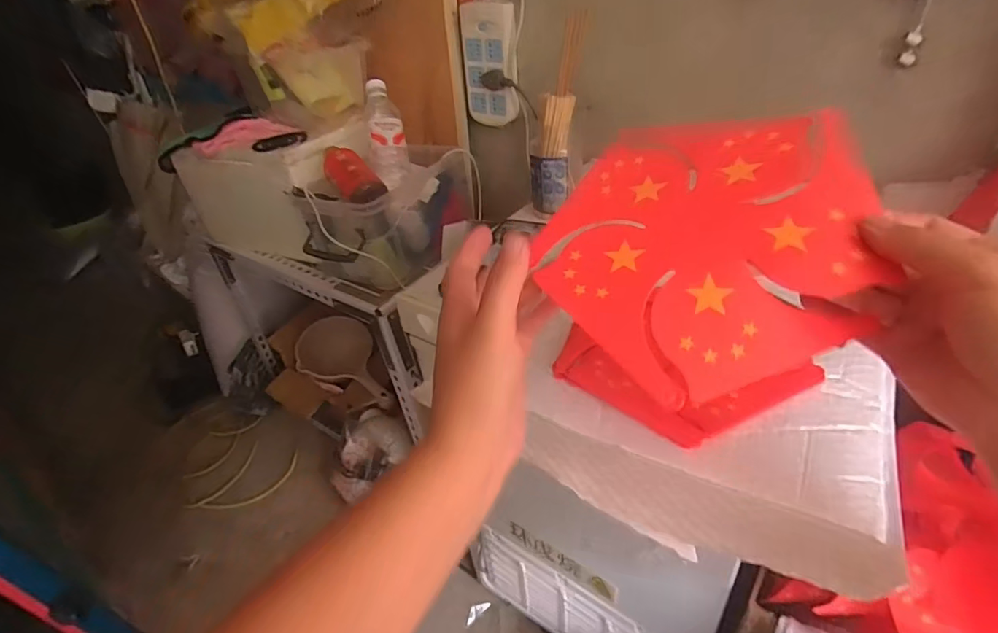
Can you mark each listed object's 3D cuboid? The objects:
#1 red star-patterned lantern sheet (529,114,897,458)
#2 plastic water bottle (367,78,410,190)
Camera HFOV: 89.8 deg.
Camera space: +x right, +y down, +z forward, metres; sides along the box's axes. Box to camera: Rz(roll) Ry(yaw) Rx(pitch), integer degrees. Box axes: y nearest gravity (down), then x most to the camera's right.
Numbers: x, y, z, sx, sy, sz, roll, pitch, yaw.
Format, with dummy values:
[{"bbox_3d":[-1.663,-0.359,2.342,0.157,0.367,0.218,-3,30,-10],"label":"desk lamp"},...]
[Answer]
[{"bbox_3d":[0.103,-0.038,0.281,0.168,0.025,0.185,30,77,31],"label":"red star-patterned lantern sheet"},{"bbox_3d":[-0.184,-0.300,0.805,0.060,0.181,0.052,-9,-5,-2],"label":"plastic water bottle"}]

